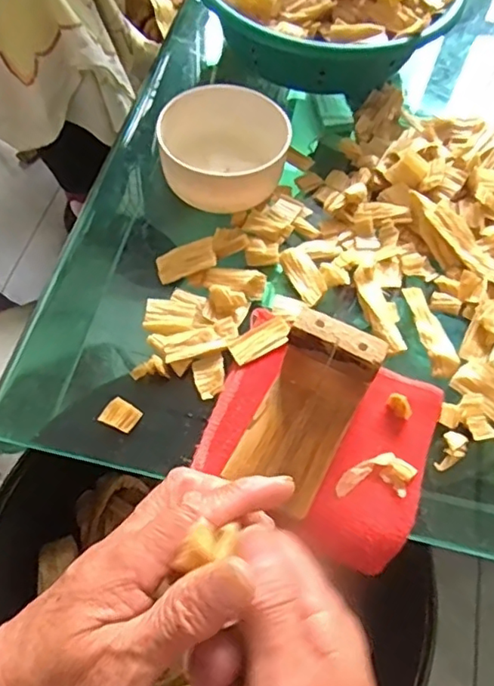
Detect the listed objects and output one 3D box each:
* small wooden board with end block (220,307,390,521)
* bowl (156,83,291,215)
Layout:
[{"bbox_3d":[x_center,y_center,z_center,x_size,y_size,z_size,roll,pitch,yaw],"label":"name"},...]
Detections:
[{"bbox_3d":[0.035,0.046,0.372,0.059,0.072,0.106,26,63,11],"label":"small wooden board with end block"},{"bbox_3d":[-0.024,-0.174,0.511,0.107,0.057,0.117,1,61,-2],"label":"bowl"}]

